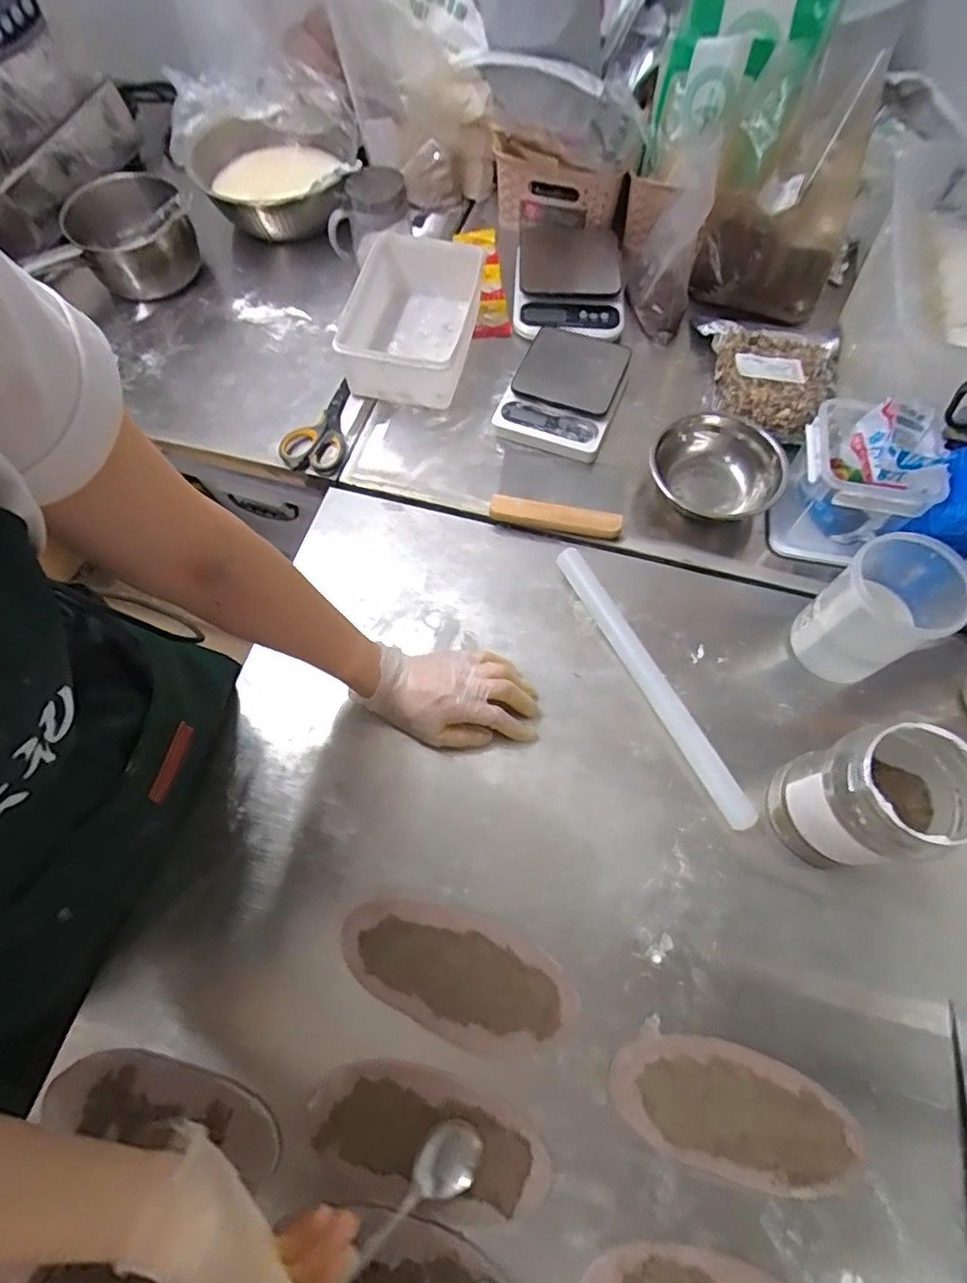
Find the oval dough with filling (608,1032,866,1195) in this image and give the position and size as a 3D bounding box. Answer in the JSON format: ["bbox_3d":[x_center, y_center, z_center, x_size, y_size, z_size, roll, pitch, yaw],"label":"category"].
[{"bbox_3d":[0.194,0.365,0.458,0.183,0.006,0.082,15,66,8],"label":"oval dough with filling"}]

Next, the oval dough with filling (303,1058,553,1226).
[{"bbox_3d":[-0.043,0.382,0.450,0.185,0.008,0.081,15,66,8],"label":"oval dough with filling"}]

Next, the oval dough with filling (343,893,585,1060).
[{"bbox_3d":[-0.023,0.280,0.499,0.199,0.004,0.091,22,68,11],"label":"oval dough with filling"}]

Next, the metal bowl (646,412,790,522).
[{"bbox_3d":[0.266,-0.194,0.676,0.140,0.062,0.128,-1,65,1],"label":"metal bowl"}]

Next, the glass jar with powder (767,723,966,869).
[{"bbox_3d":[0.313,0.129,0.478,0.095,0.157,0.086,-13,65,-5],"label":"glass jar with powder"}]

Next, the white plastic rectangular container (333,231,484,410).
[{"bbox_3d":[-0.093,-0.418,0.774,0.156,0.081,0.232,8,66,4],"label":"white plastic rectangular container"}]

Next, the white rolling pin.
[{"bbox_3d":[0.167,0.035,0.594,0.024,0.025,0.322,-26,67,-10],"label":"white rolling pin"}]

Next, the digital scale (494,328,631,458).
[{"bbox_3d":[0.104,-0.320,0.748,0.131,0.034,0.175,20,68,9],"label":"digital scale"}]

